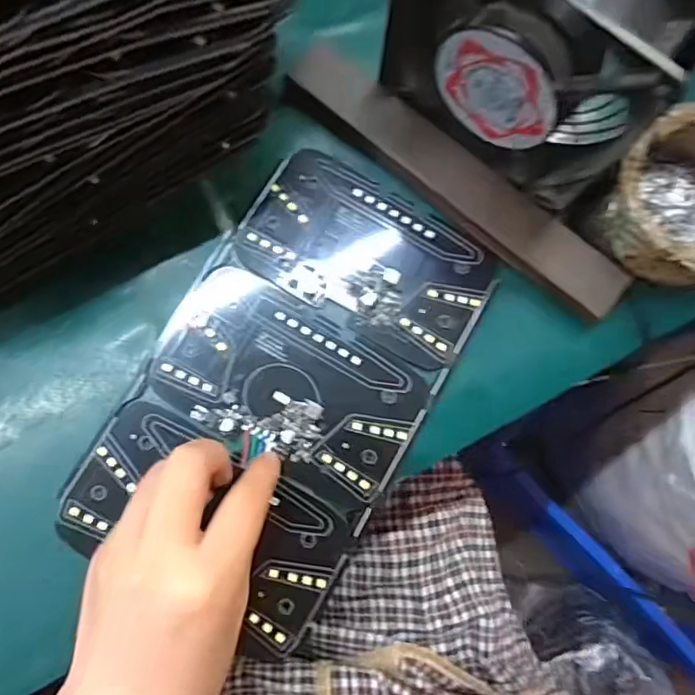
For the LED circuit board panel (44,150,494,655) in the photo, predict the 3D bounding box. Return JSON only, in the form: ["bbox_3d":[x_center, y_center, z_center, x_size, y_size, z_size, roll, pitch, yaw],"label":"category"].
[{"bbox_3d":[-0.027,0.016,0.275,0.134,0.010,0.224,31,81,0],"label":"LED circuit board panel"}]

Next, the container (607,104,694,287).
[{"bbox_3d":[0.177,-0.075,0.281,0.084,0.035,0.087,1,82,-5],"label":"container"}]

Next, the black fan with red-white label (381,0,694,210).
[{"bbox_3d":[0.076,-0.130,0.236,0.121,0.102,0.046,36,81,1],"label":"black fan with red-white label"}]

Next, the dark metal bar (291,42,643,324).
[{"bbox_3d":[0.058,-0.090,0.288,0.204,0.017,0.035,38,81,1],"label":"dark metal bar"}]

